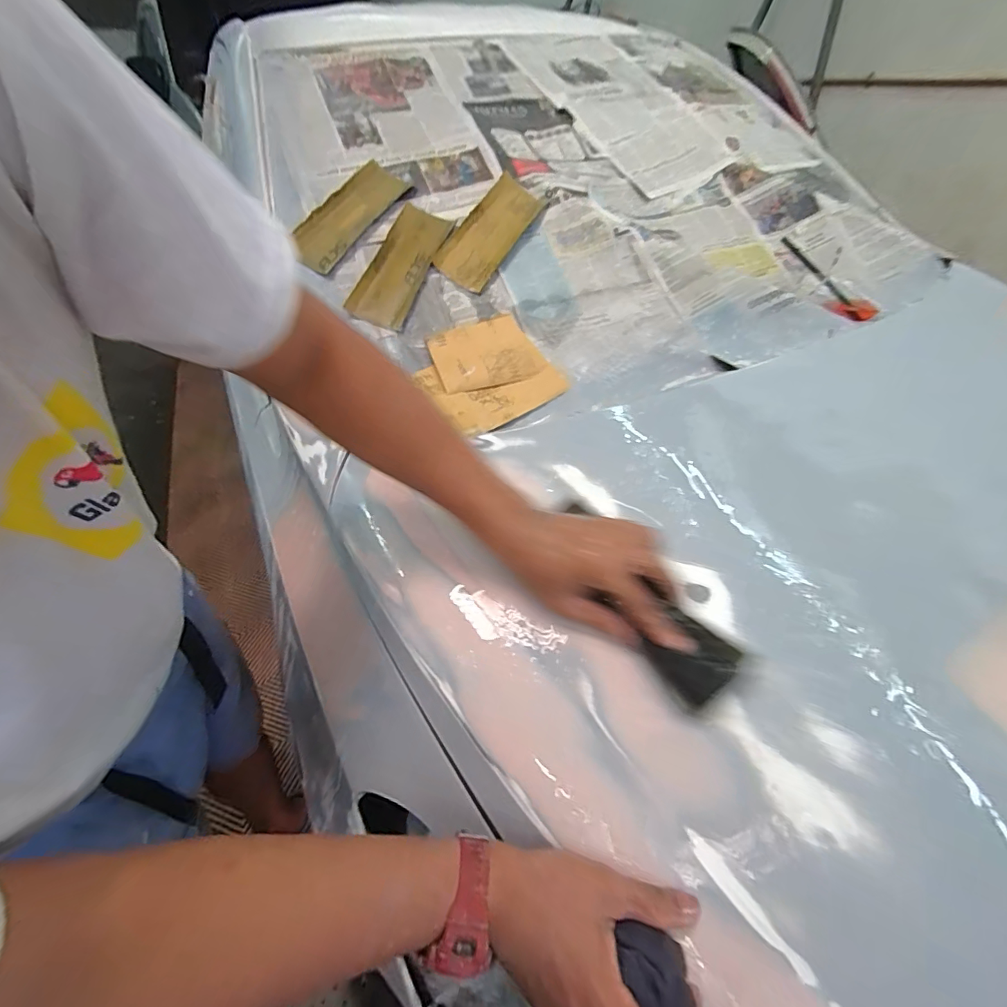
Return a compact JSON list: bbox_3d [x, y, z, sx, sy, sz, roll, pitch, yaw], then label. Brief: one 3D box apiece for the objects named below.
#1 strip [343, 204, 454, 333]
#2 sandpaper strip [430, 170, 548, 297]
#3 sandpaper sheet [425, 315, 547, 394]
[{"bbox_3d":[-0.161,-0.375,0.717,0.087,0.012,0.217,23,79,-1],"label":"strip"},{"bbox_3d":[-0.023,-0.445,0.746,0.091,0.009,0.225,32,75,-4],"label":"sandpaper strip"},{"bbox_3d":[-0.026,-0.222,0.676,0.156,0.011,0.116,-18,71,-15],"label":"sandpaper sheet"}]

